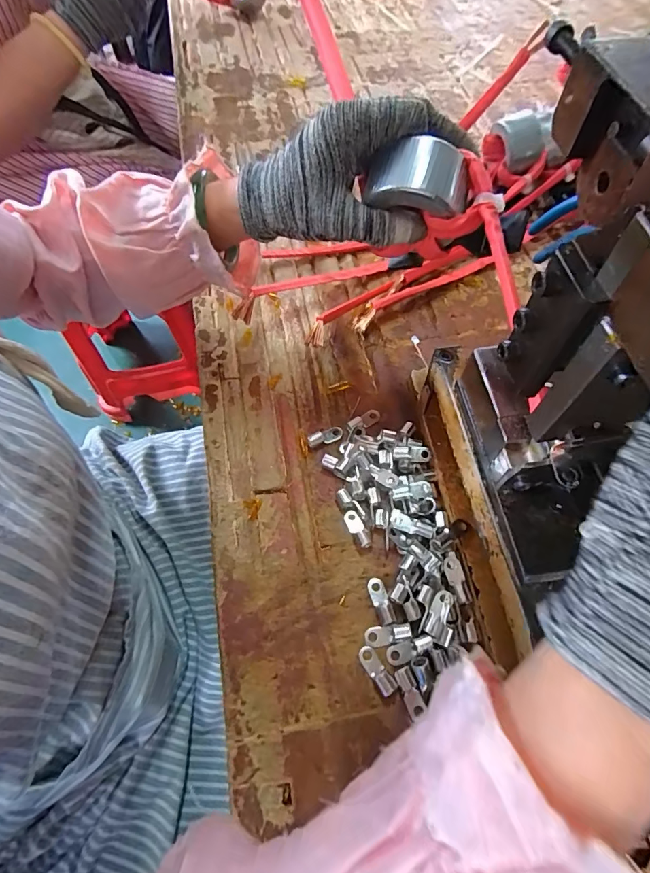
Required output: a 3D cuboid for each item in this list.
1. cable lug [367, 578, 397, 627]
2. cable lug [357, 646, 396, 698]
[{"bbox_3d":[0.040,0.117,0.309,0.012,0.006,0.033,-15,62,-7],"label":"cable lug"},{"bbox_3d":[0.034,0.155,0.289,0.011,0.005,0.030,-31,65,-15],"label":"cable lug"}]

